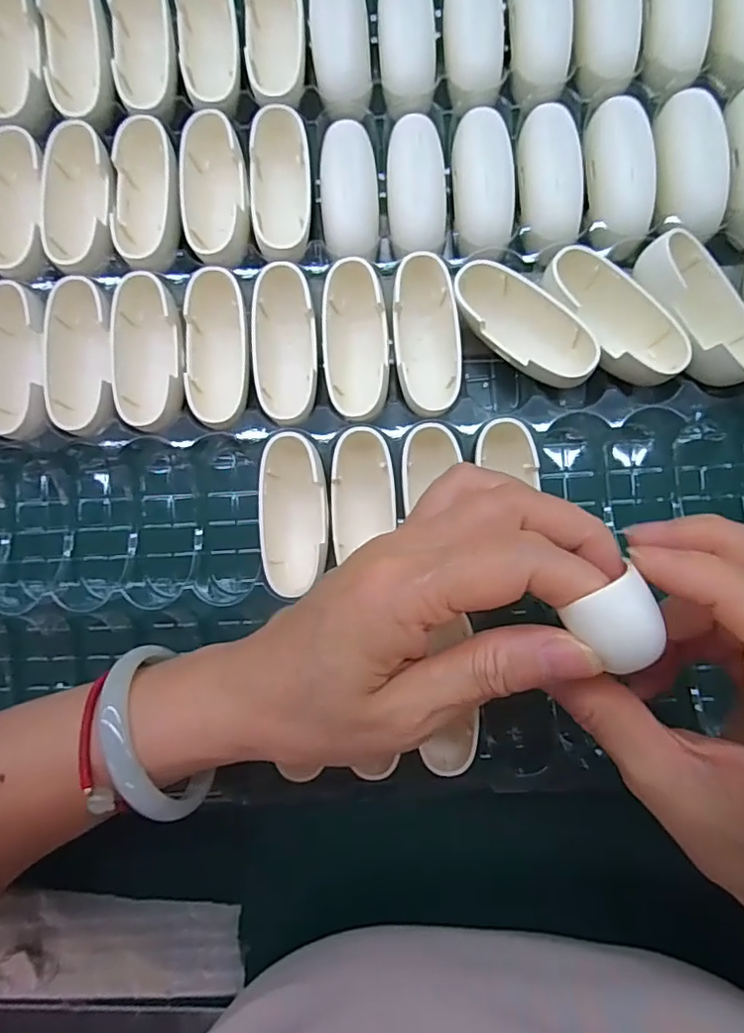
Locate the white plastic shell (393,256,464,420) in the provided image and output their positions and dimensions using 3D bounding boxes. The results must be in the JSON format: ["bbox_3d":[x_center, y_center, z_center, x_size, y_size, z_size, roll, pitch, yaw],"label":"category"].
[{"bbox_3d":[0.024,-0.078,0.256,0.027,0.026,0.069,-5,87,2],"label":"white plastic shell"}]

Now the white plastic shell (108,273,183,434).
[{"bbox_3d":[-0.101,-0.073,0.259,0.029,0.024,0.070,-6,87,2],"label":"white plastic shell"}]

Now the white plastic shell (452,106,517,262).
[{"bbox_3d":[0.050,-0.147,0.254,0.027,0.011,0.071,-2,87,3],"label":"white plastic shell"}]

